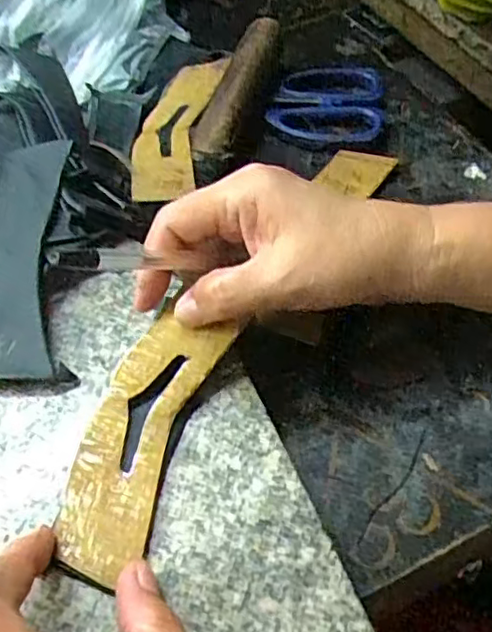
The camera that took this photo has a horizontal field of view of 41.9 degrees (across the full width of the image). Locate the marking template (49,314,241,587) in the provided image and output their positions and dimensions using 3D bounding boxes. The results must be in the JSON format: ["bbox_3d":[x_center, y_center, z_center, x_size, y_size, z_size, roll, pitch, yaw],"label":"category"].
[{"bbox_3d":[-0.045,0.049,0.270,0.042,0.005,0.114,16,59,13],"label":"marking template"}]

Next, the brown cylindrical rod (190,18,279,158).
[{"bbox_3d":[-0.006,-0.150,0.422,0.034,0.023,0.135,15,53,9],"label":"brown cylindrical rod"}]

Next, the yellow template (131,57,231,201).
[{"bbox_3d":[-0.044,-0.115,0.400,0.047,0.008,0.139,-5,49,20],"label":"yellow template"}]

